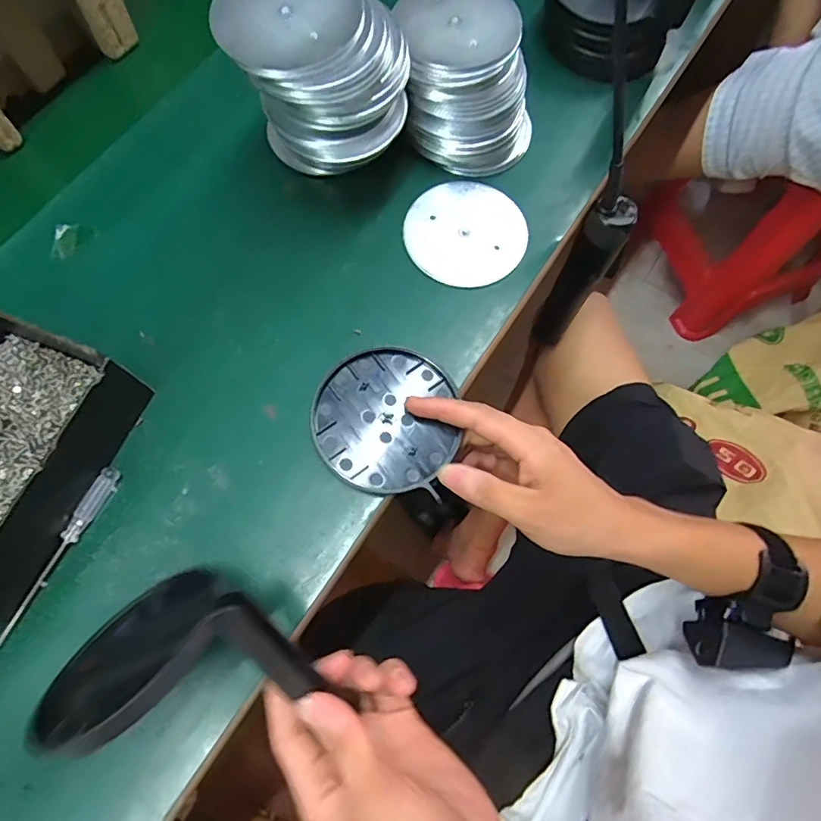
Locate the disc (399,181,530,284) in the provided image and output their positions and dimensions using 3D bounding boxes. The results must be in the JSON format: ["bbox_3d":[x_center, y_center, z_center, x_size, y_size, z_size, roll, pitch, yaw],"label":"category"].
[{"bbox_3d":[0.041,-0.140,0.390,0.090,0.006,0.090,0,72,-1],"label":"disc"}]

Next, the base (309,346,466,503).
[{"bbox_3d":[-0.017,0.005,0.339,0.095,0.008,0.096,10,72,2],"label":"base"}]

